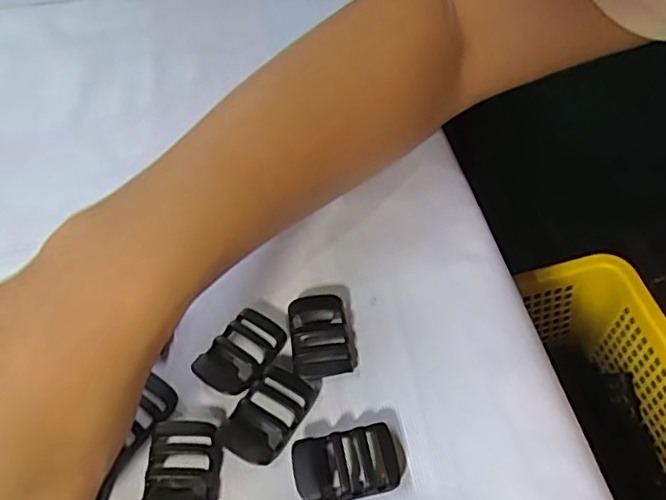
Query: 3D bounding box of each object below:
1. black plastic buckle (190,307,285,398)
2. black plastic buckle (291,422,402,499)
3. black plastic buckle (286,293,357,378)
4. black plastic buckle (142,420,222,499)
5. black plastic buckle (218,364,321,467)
[{"bbox_3d":[-0.039,0.043,0.255,0.025,0.005,0.037,30,58,23],"label":"black plastic buckle"},{"bbox_3d":[0.005,0.080,0.226,0.038,0.006,0.025,-11,52,-7],"label":"black plastic buckle"},{"bbox_3d":[-0.005,0.037,0.259,0.026,0.008,0.039,-7,52,-4],"label":"black plastic buckle"},{"bbox_3d":[-0.056,0.083,0.224,0.026,0.008,0.038,-1,51,0],"label":"black plastic buckle"},{"bbox_3d":[-0.026,0.063,0.237,0.026,0.006,0.042,25,56,20],"label":"black plastic buckle"}]

